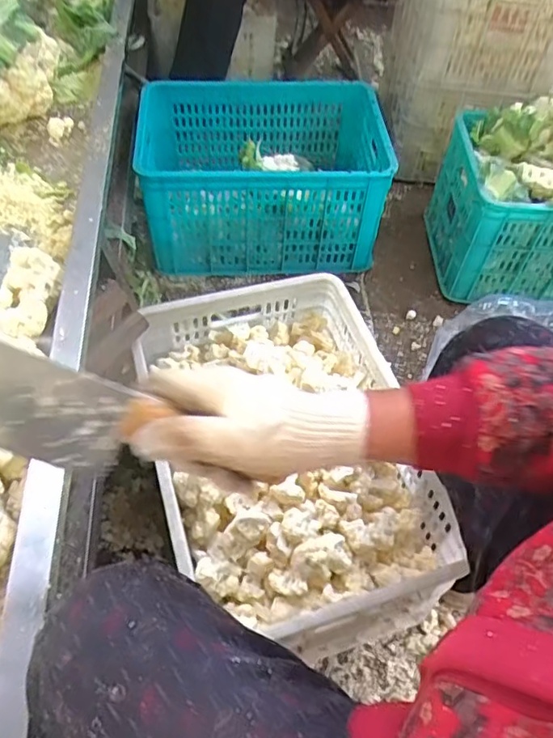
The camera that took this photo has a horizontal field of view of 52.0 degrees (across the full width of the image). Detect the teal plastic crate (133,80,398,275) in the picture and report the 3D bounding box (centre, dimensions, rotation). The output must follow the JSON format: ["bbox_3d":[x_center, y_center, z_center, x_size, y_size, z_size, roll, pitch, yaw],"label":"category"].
[{"bbox_3d":[-0.037,-0.428,1.271,0.505,0.261,0.343,-3,53,-6],"label":"teal plastic crate"}]

